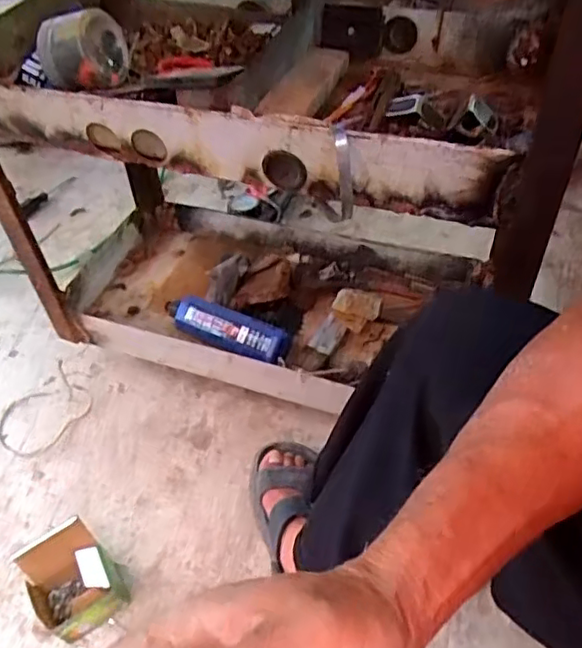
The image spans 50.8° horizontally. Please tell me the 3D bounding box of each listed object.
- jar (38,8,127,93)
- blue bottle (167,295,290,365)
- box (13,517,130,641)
[{"bbox_3d":[-0.239,-0.317,0.721,0.082,0.093,0.104,-5,21,16],"label":"jar"},{"bbox_3d":[-0.103,0.008,0.912,0.212,0.055,0.055,18,45,19],"label":"blue bottle"},{"bbox_3d":[-0.260,0.307,0.735,0.103,0.109,0.083,-28,49,-27],"label":"box"}]

